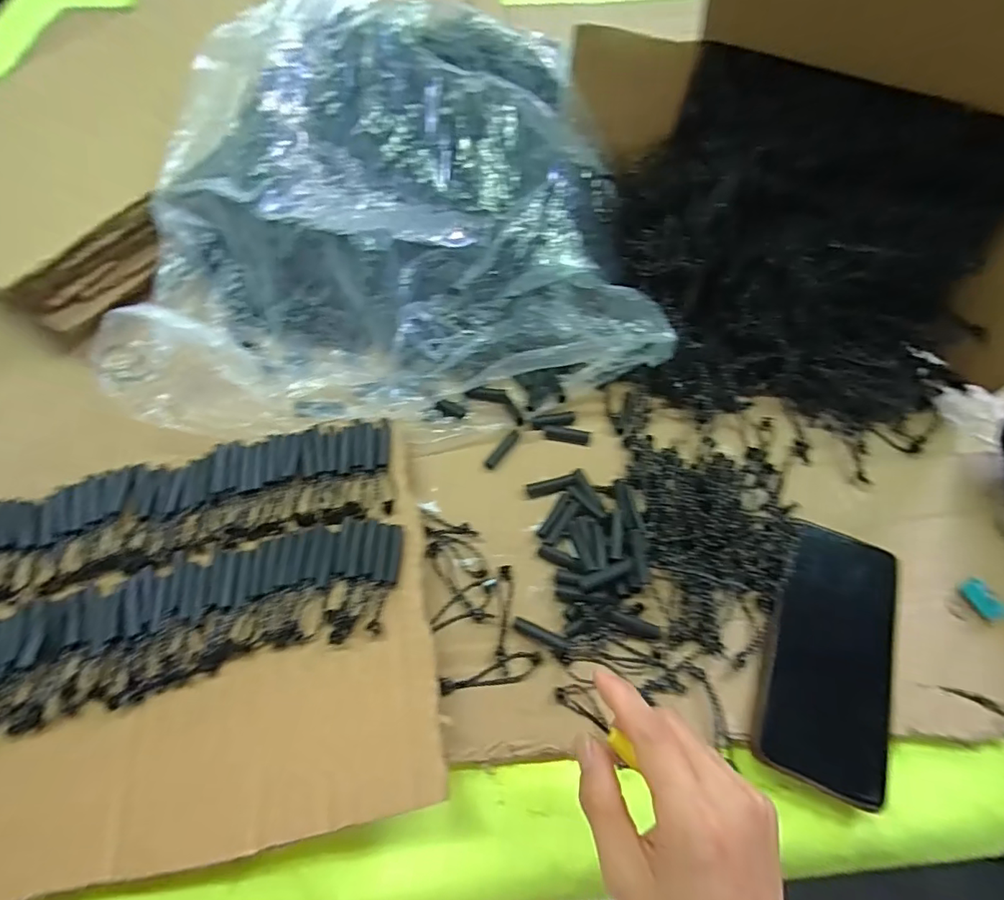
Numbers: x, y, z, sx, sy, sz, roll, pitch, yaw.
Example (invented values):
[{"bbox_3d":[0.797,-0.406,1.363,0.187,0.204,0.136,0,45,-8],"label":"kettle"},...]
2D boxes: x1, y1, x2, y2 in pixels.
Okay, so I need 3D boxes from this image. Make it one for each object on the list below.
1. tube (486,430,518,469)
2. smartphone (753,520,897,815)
[{"bbox_3d":[0.001,-0.001,0.392,0.008,0.008,0.037,32,66,15],"label":"tube"},{"bbox_3d":[0.210,0.127,0.324,0.075,0.013,0.156,20,63,10],"label":"smartphone"}]

